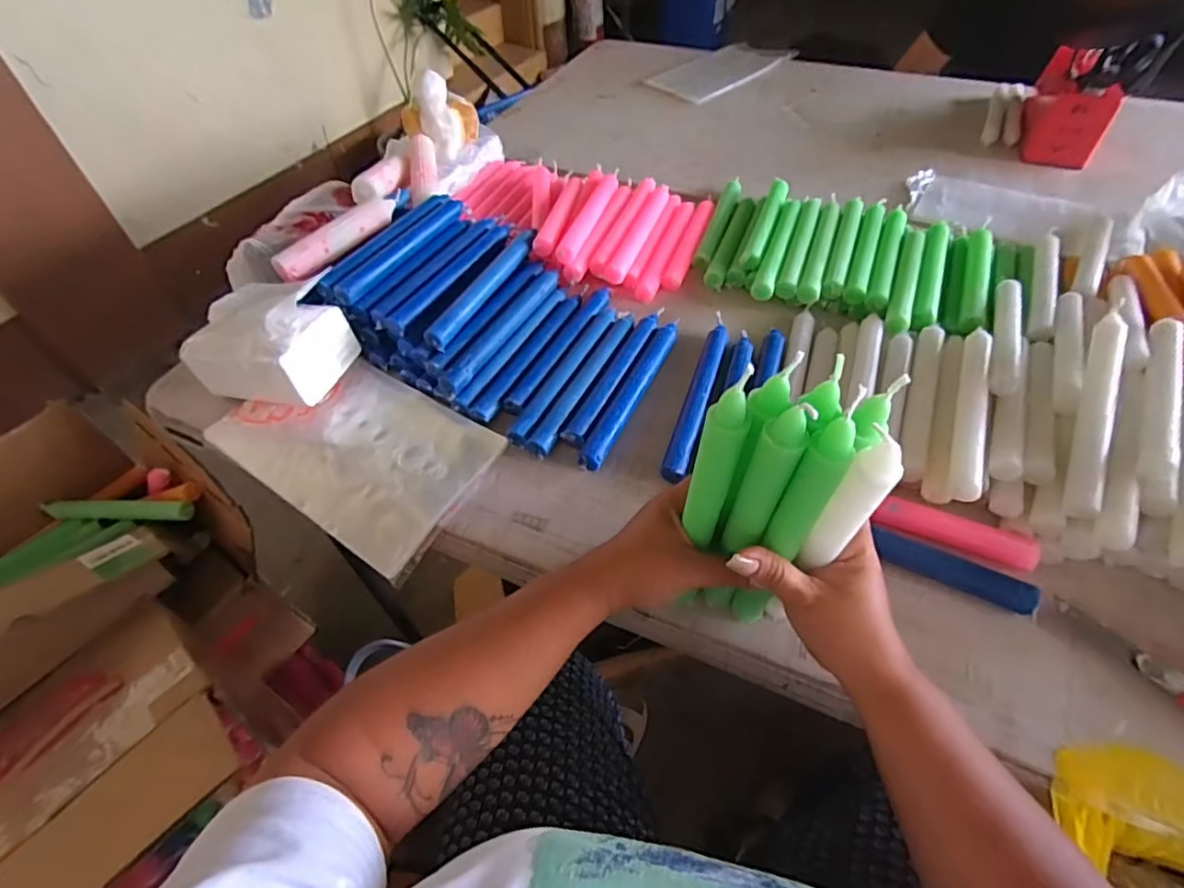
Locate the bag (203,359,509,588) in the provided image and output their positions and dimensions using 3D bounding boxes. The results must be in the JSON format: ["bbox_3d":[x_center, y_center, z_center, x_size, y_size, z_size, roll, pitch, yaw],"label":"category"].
[{"bbox_3d":[-0.216,0.000,0.531,0.244,0.033,0.150,28,66,21],"label":"bag"}]

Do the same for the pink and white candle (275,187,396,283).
[{"bbox_3d":[-0.275,-0.230,0.628,0.033,0.030,0.160,24,56,20],"label":"pink and white candle"}]

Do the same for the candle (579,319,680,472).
[{"bbox_3d":[0.042,-0.054,0.561,0.022,0.019,0.208,20,54,17],"label":"candle"}]

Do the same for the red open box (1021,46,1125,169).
[{"bbox_3d":[0.722,-0.518,0.868,0.088,0.089,0.208,20,54,17],"label":"red open box"}]

